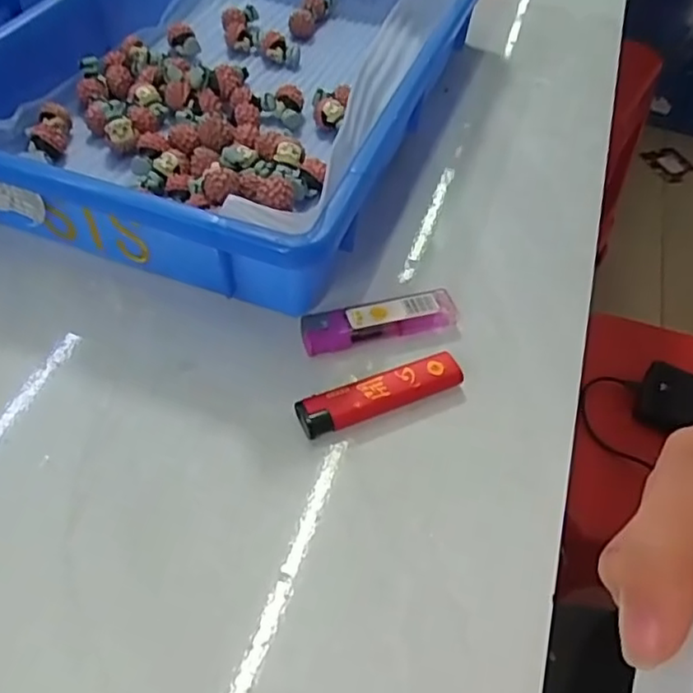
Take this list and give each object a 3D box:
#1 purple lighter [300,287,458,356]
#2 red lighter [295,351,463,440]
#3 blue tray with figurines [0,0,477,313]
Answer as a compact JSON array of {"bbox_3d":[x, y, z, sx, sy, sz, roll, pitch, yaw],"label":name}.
[{"bbox_3d":[0.017,-0.012,0.326,0.079,0.014,0.021,-11,53,-14],"label":"purple lighter"},{"bbox_3d":[0.016,0.022,0.298,0.079,0.011,0.019,-18,55,-18],"label":"red lighter"},{"bbox_3d":[-0.066,-0.187,0.423,0.246,0.065,0.364,18,52,9],"label":"blue tray with figurines"}]

